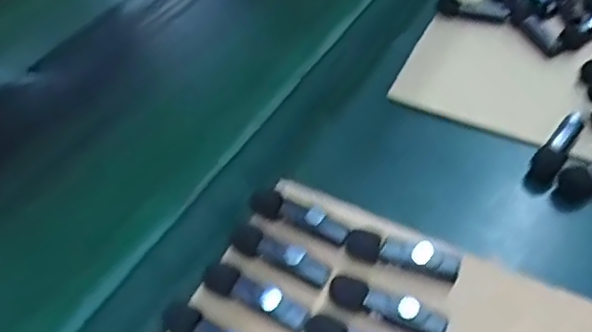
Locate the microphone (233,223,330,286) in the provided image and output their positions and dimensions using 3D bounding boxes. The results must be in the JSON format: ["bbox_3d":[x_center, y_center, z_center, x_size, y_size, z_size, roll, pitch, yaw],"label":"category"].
[{"bbox_3d":[-0.010,0.051,0.358,0.062,0.010,0.017,23,49,23],"label":"microphone"}]

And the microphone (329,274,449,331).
[{"bbox_3d":[0.049,0.077,0.332,0.064,0.014,0.018,20,48,21],"label":"microphone"}]

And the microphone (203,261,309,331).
[{"bbox_3d":[-0.022,0.070,0.338,0.062,0.012,0.015,20,48,21],"label":"microphone"}]

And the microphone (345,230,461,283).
[{"bbox_3d":[0.061,0.051,0.356,0.065,0.017,0.016,11,45,13],"label":"microphone"}]

